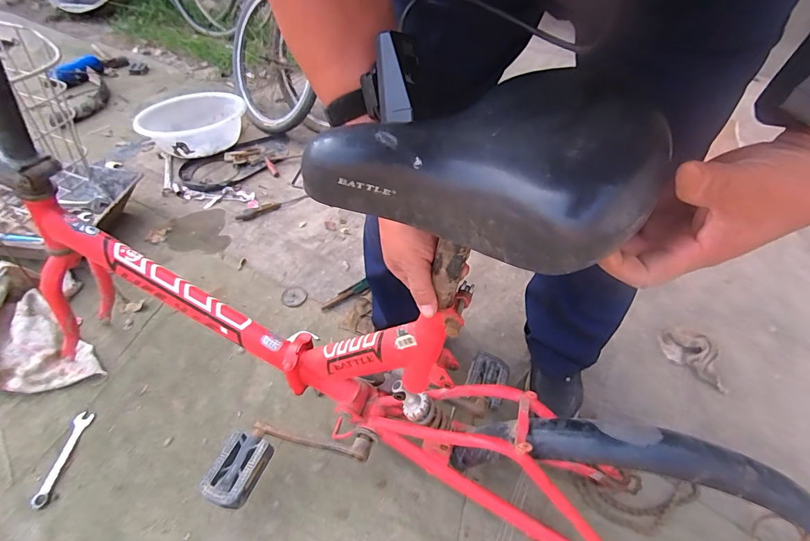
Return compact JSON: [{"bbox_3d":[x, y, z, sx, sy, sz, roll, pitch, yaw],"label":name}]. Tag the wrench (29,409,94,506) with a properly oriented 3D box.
[{"bbox_3d":[-0.580,0.313,0.652,0.031,0.015,0.152,0,47,-2],"label":"wrench"}]

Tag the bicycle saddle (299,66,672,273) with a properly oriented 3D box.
[{"bbox_3d":[0.047,-0.077,0.262,0.207,0.084,0.105,20,50,15],"label":"bicycle saddle"}]

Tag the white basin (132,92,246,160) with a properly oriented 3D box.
[{"bbox_3d":[-0.710,-0.493,1.321,0.331,0.110,0.279,-30,55,-26],"label":"white basin"}]

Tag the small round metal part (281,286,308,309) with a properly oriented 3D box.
[{"bbox_3d":[-0.261,0.063,0.910,0.057,0.007,0.056,1,47,-1],"label":"small round metal part"}]

